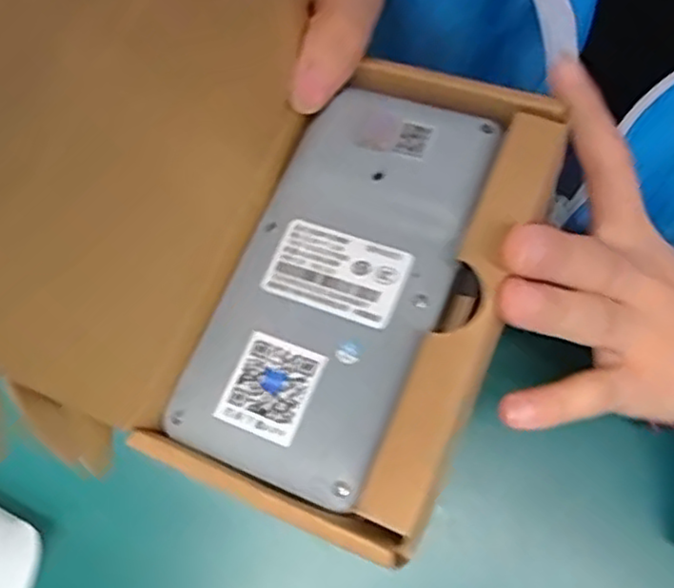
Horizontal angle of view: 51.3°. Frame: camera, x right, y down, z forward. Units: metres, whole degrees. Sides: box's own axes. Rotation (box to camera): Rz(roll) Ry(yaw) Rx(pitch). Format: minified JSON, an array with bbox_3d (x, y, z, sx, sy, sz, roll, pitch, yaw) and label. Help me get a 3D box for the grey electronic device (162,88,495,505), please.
[{"bbox_3d":[0.000,-0.006,0.203,0.059,0.016,0.118,21,78,7],"label":"grey electronic device"}]

